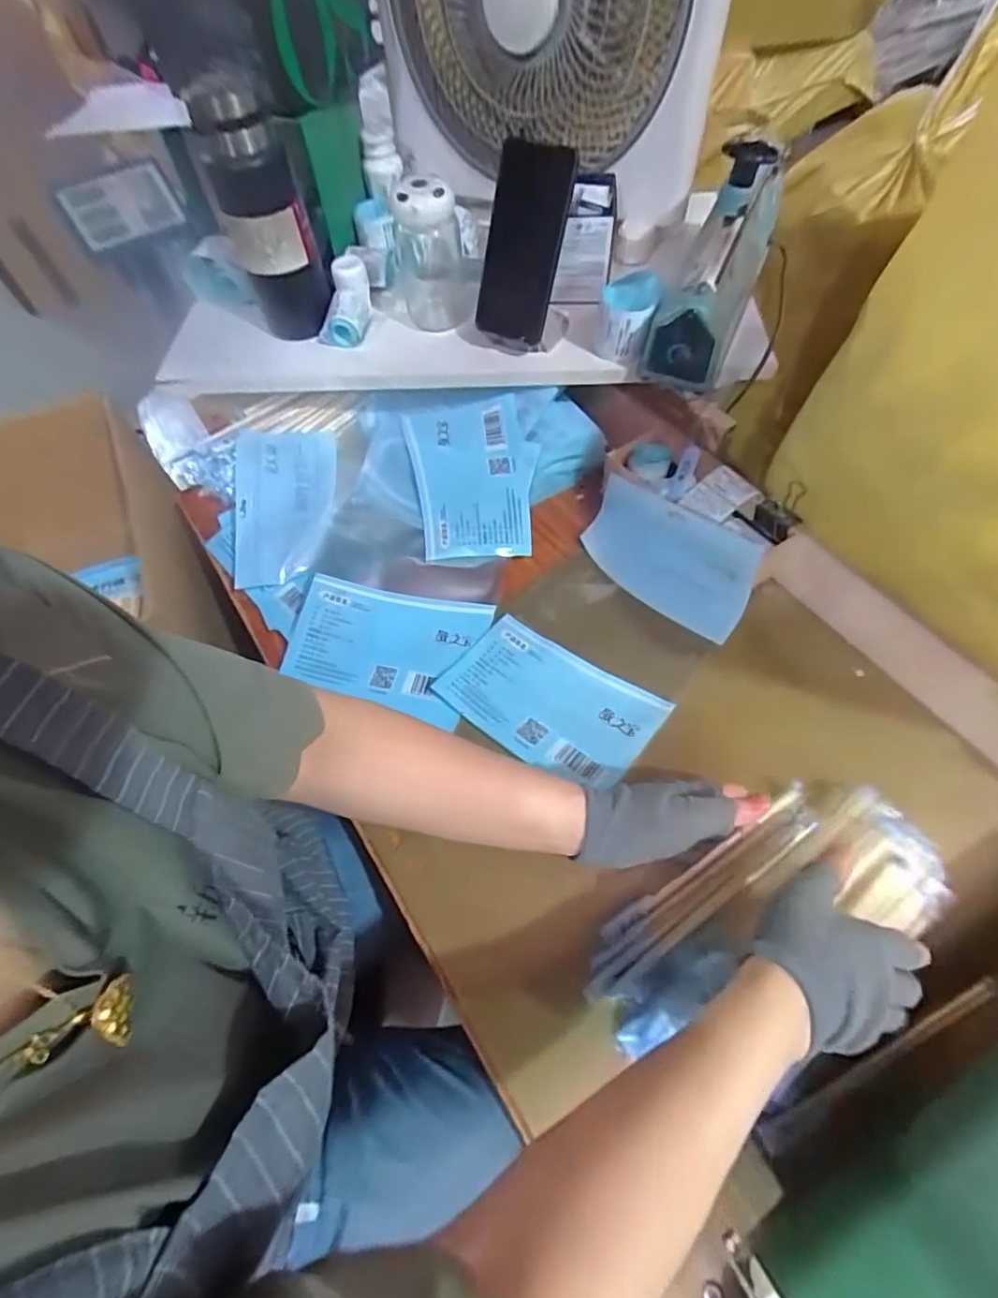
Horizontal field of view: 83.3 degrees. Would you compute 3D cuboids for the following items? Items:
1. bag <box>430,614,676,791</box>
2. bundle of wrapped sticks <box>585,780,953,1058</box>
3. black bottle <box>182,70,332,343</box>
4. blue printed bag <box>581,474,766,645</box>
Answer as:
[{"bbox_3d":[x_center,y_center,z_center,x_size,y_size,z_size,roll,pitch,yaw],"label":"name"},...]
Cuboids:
[{"bbox_3d":[0.047,0.052,0.545,0.194,0.012,0.121,30,66,18],"label":"bag"},{"bbox_3d":[0.196,0.195,0.425,0.272,0.044,0.114,-27,63,-4],"label":"bundle of wrapped sticks"},{"bbox_3d":[-0.237,-0.438,0.576,0.081,0.207,0.064,-20,62,-9],"label":"black bottle"},{"bbox_3d":[0.173,-0.096,0.590,0.188,0.104,0.014,36,27,28],"label":"blue printed bag"}]

